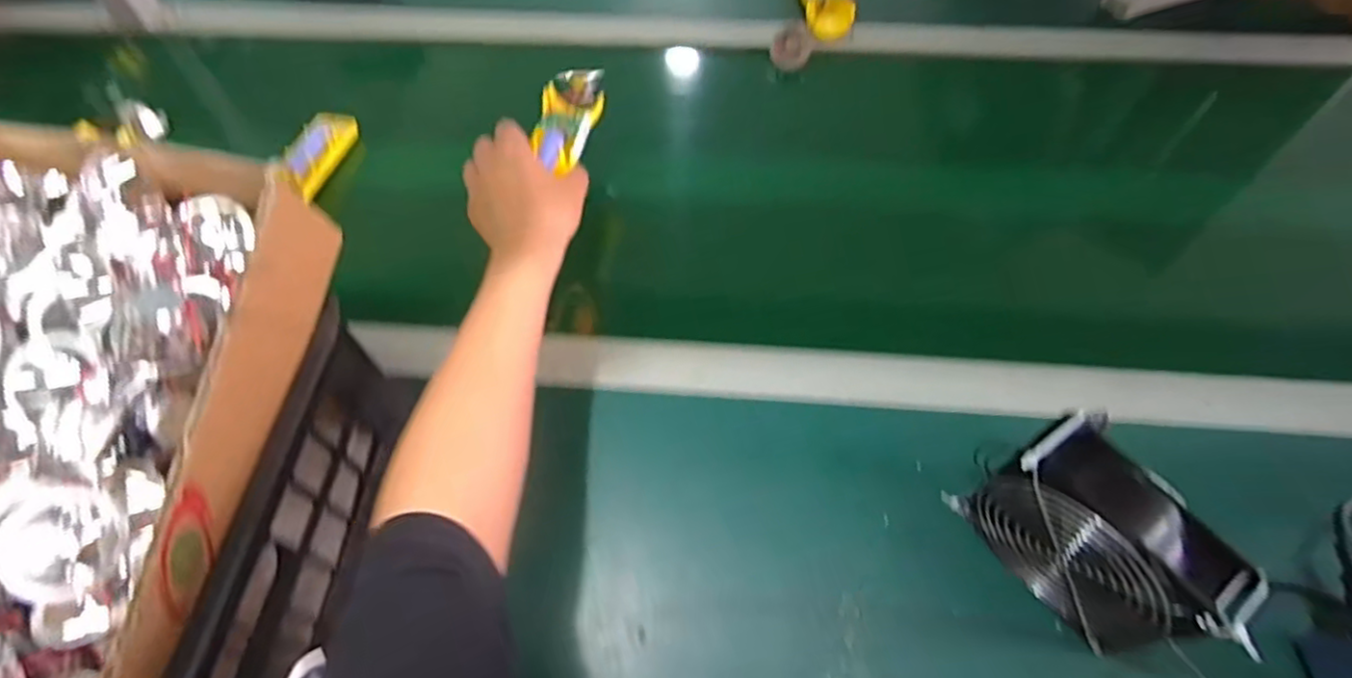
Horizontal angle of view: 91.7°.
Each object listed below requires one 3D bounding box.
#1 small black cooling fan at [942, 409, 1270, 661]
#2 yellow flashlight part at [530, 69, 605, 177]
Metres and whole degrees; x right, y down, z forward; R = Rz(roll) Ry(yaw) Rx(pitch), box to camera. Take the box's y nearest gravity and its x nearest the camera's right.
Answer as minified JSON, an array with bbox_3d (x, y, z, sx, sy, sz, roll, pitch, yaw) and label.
[{"bbox_3d":[0.250,0.122,0.400,0.049,0.121,0.136,-33,64,-17],"label":"small black cooling fan"},{"bbox_3d":[-0.093,-0.198,0.580,0.049,0.024,0.130,3,49,3],"label":"yellow flashlight part"}]

